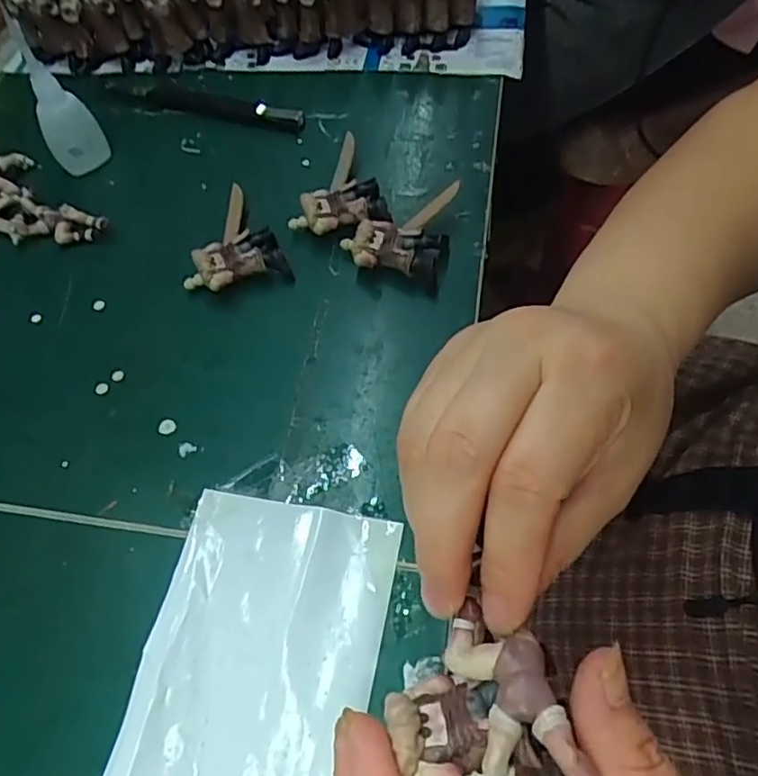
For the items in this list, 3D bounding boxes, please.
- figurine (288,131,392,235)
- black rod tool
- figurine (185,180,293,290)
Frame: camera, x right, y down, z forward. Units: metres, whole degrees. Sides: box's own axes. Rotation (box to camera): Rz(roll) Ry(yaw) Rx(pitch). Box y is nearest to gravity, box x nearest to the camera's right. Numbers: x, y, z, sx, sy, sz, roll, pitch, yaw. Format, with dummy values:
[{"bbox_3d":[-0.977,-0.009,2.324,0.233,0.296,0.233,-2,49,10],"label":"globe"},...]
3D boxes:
[{"bbox_3d":[-0.028,-0.128,0.398,0.059,0.018,0.077,-10,59,-1],"label":"figurine"},{"bbox_3d":[-0.130,-0.213,0.464,0.162,0.011,0.023,16,62,14],"label":"black rod tool"},{"bbox_3d":[-0.093,-0.089,0.378,0.058,0.020,0.075,-23,60,-9],"label":"figurine"}]

